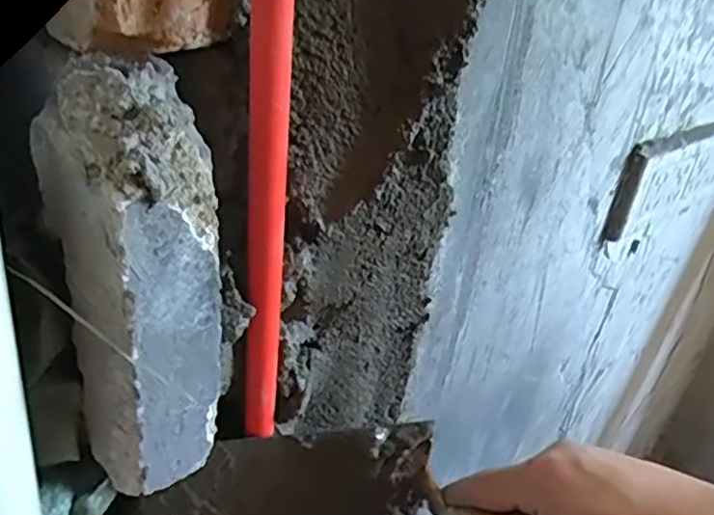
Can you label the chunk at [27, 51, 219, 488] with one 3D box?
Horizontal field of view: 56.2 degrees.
[{"bbox_3d":[-0.090,0.015,0.278,0.056,0.175,0.059,-13,36,-31],"label":"chunk"}]

